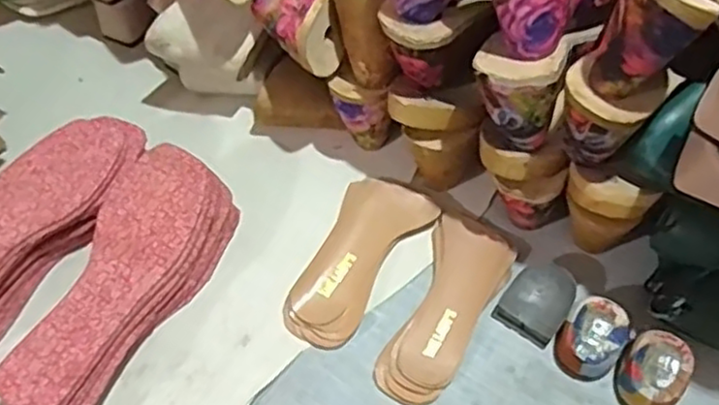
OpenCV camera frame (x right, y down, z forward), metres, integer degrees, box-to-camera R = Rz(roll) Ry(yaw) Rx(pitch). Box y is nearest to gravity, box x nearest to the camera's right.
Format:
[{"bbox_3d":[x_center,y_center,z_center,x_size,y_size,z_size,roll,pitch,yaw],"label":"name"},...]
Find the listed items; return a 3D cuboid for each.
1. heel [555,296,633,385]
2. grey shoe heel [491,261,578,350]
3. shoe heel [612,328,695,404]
[{"bbox_3d":[0.191,0.112,0.581,0.049,0.041,0.060,31,64,19],"label":"heel"},{"bbox_3d":[0.156,0.078,0.604,0.052,0.023,0.073,31,64,19],"label":"grey shoe heel"},{"bbox_3d":[0.234,0.138,0.565,0.050,0.040,0.063,36,66,21],"label":"shoe heel"}]

